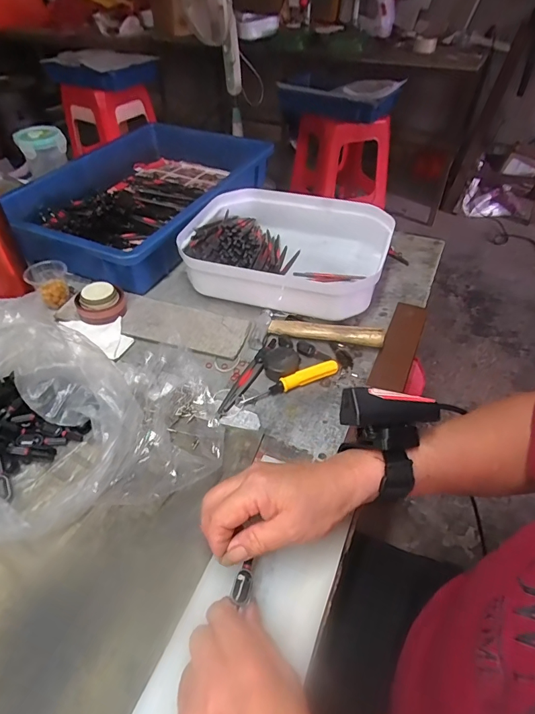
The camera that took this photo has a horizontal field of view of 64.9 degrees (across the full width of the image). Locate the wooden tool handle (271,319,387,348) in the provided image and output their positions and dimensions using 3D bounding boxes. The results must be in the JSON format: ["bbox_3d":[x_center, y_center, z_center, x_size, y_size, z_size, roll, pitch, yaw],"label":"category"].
[{"bbox_3d":[0.069,-0.029,0.505,0.135,0.023,0.019,9,45,10],"label":"wooden tool handle"}]

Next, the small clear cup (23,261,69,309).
[{"bbox_3d":[-0.291,-0.101,0.566,0.053,0.044,0.061,-24,49,-22],"label":"small clear cup"}]

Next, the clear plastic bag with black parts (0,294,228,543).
[{"bbox_3d":[-0.203,0.039,0.394,0.300,0.100,0.230,-9,45,-8],"label":"clear plastic bag with black parts"}]

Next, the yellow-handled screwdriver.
[{"bbox_3d":[0.026,0.026,0.460,0.113,0.018,0.017,-17,47,-16],"label":"yellow-handled screwdriver"}]

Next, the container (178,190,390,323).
[{"bbox_3d":[0.025,-0.146,0.591,0.261,0.070,0.213,15,46,15],"label":"container"}]

